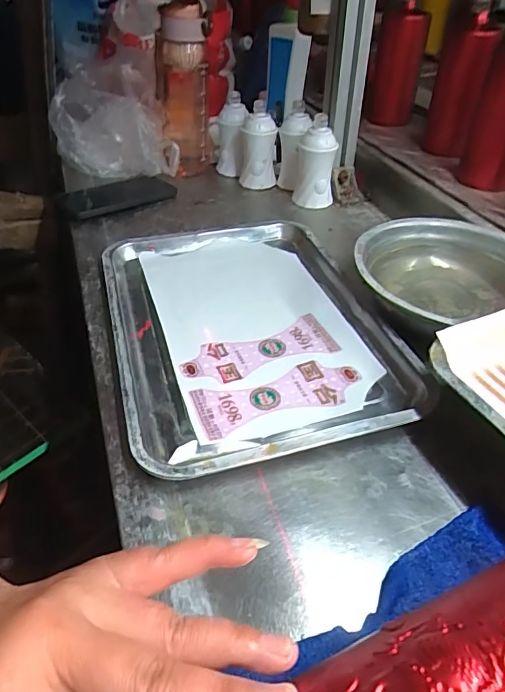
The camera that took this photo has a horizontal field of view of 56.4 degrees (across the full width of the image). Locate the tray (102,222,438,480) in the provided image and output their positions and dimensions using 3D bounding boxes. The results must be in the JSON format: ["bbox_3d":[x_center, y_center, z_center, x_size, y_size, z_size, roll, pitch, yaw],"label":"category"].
[{"bbox_3d":[-0.007,-0.028,0.469,0.251,0.028,0.338,-15,45,-13],"label":"tray"}]

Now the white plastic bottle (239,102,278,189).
[{"bbox_3d":[0.007,-0.303,0.715,0.057,0.100,0.049,1,43,6],"label":"white plastic bottle"}]

